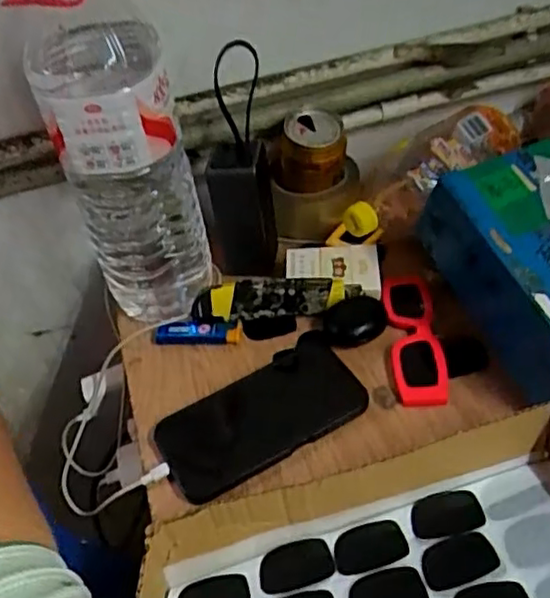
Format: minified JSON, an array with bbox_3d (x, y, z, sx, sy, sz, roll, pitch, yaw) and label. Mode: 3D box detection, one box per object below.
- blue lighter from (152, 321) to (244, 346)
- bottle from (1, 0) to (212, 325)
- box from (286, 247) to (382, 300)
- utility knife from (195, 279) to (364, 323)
[{"bbox_3d":[-0.073,0.031,0.597,0.082,0.009,0.022,-2,44,6],"label":"blue lighter"},{"bbox_3d":[-0.123,-0.114,0.531,0.103,0.305,0.081,-12,44,-5],"label":"bottle"},{"bbox_3d":[0.055,-0.028,0.618,0.089,0.020,0.061,2,44,9],"label":"box"},{"bbox_3d":[0.000,0.001,0.599,0.150,0.040,0.020,-5,43,2],"label":"utility knife"}]

